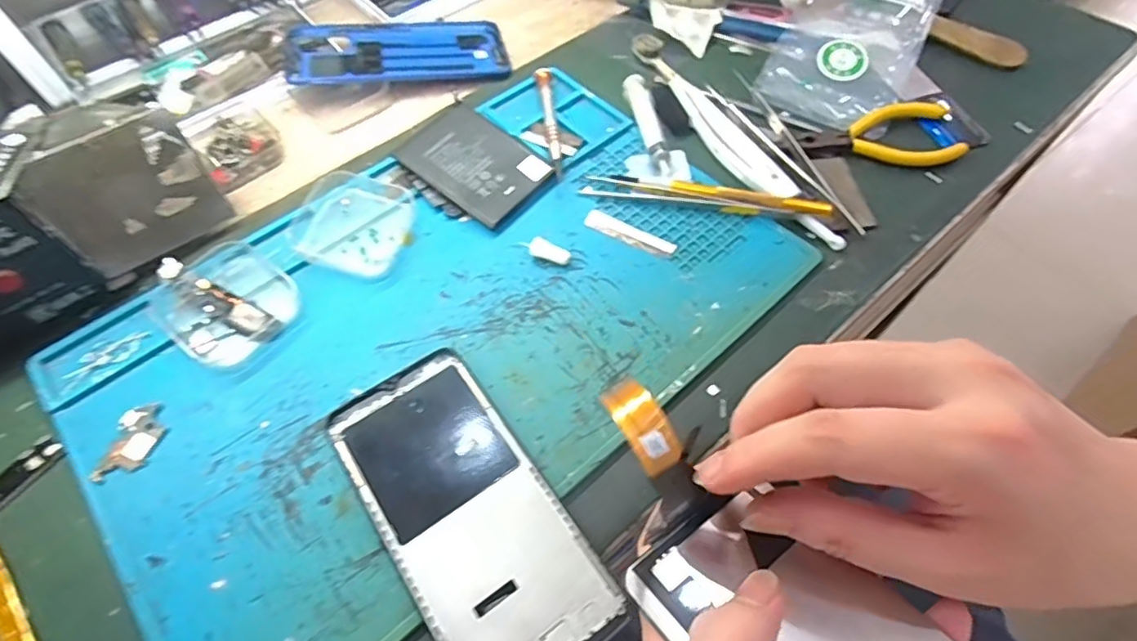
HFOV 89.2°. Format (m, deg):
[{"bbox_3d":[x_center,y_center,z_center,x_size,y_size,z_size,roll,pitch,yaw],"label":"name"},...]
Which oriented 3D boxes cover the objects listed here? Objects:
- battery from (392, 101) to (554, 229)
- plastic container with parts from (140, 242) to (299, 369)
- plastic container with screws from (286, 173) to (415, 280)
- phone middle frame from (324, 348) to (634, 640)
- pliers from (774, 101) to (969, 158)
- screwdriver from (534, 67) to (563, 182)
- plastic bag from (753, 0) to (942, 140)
[{"bbox_3d":[-0.061,-0.104,0.374,0.088,0.005,0.062,38,71,14],"label":"battery"},{"bbox_3d":[-0.191,-0.013,0.319,0.065,0.023,0.061,35,65,20],"label":"plastic container with parts"},{"bbox_3d":[-0.130,-0.062,0.351,0.063,0.018,0.069,14,60,9],"label":"plastic container with screws"},{"bbox_3d":[-0.046,0.088,0.266,0.073,0.012,0.155,-32,65,-17],"label":"phone middle frame"},{"bbox_3d":[0.200,-0.126,0.389,0.118,0.013,0.051,-2,59,0],"label":"pliers"},{"bbox_3d":[-0.013,-0.138,0.400,0.011,0.011,0.111,-7,59,-3],"label":"screwdriver"},{"bbox_3d":[0.213,-0.211,0.433,0.095,0.019,0.160,26,63,16],"label":"plastic bag"}]

